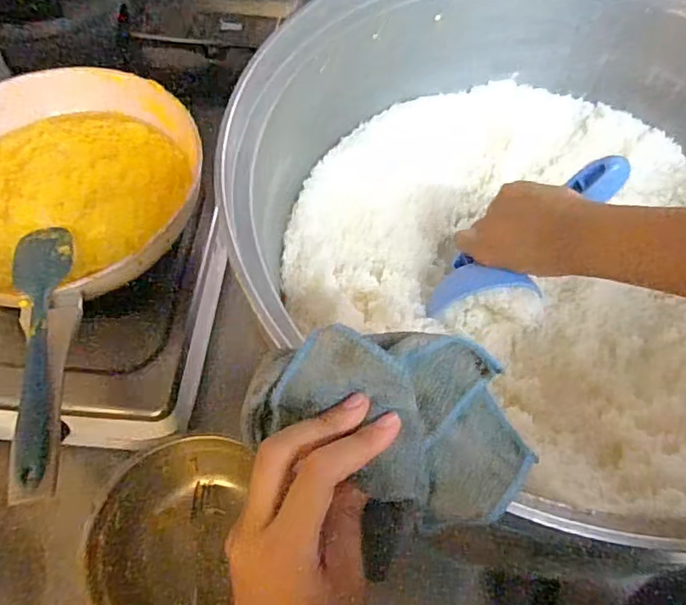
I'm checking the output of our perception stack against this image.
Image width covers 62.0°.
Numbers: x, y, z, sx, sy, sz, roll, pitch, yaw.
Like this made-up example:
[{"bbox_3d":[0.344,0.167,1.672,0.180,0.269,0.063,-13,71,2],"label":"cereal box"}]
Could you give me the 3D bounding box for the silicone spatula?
[{"bbox_3d":[-0.257,0.029,0.468,0.049,0.032,0.245,-8,60,-6],"label":"silicone spatula"}]

